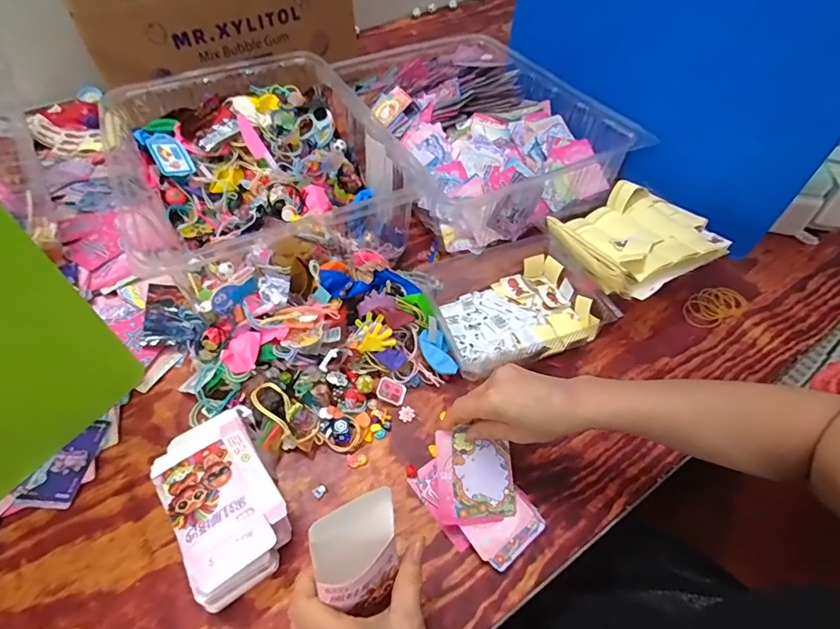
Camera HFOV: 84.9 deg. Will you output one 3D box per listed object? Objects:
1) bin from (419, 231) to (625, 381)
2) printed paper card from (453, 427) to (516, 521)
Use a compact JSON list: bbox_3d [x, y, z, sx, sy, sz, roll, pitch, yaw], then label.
[{"bbox_3d":[0.112,-0.021,0.598,0.201,0.052,0.192,-17,52,-14],"label":"bin"},{"bbox_3d":[0.062,0.157,0.452,0.059,0.005,0.079,4,68,-11],"label":"printed paper card"}]

